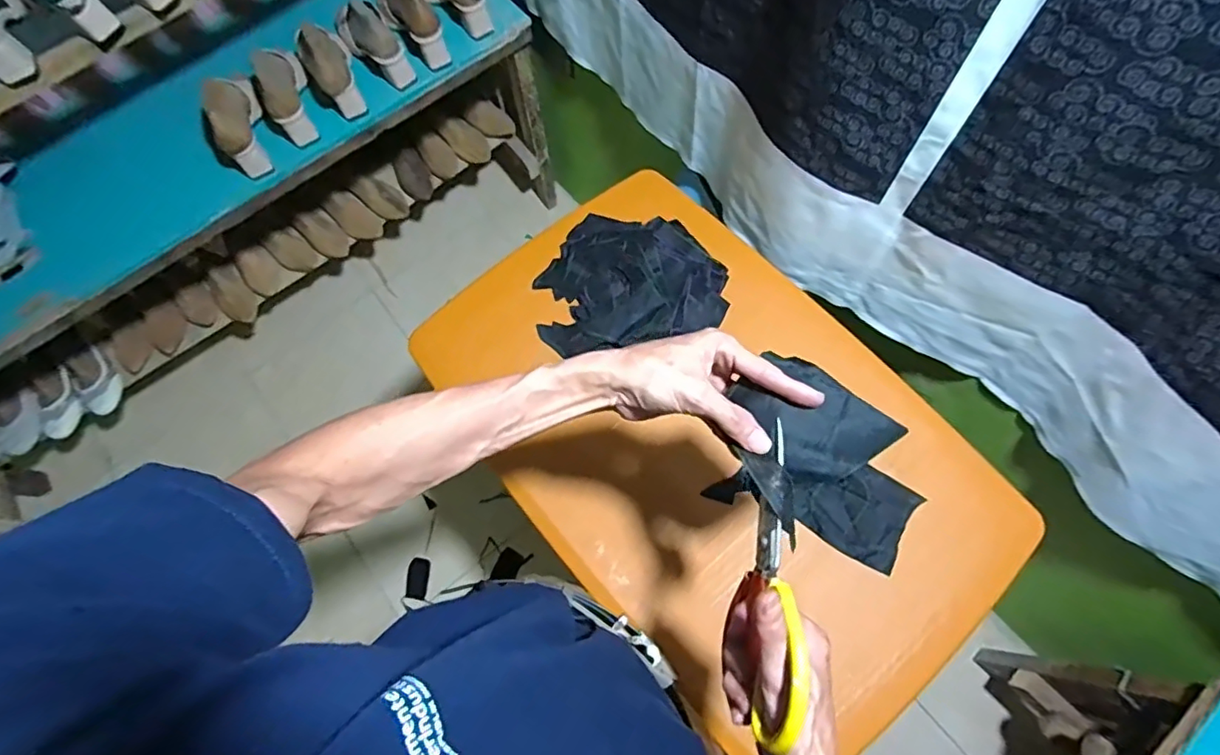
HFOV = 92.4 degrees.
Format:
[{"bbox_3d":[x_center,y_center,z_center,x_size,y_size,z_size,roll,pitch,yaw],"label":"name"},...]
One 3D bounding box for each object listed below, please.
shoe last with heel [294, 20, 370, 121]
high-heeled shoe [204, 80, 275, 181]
[{"bbox_3d":[-0.520,-0.575,1.098,0.083,0.126,0.185,-28,72,-7],"label":"shoe last with heel"},{"bbox_3d":[-0.666,-0.462,1.052,0.052,0.130,0.175,-13,70,-2],"label":"high-heeled shoe"}]

